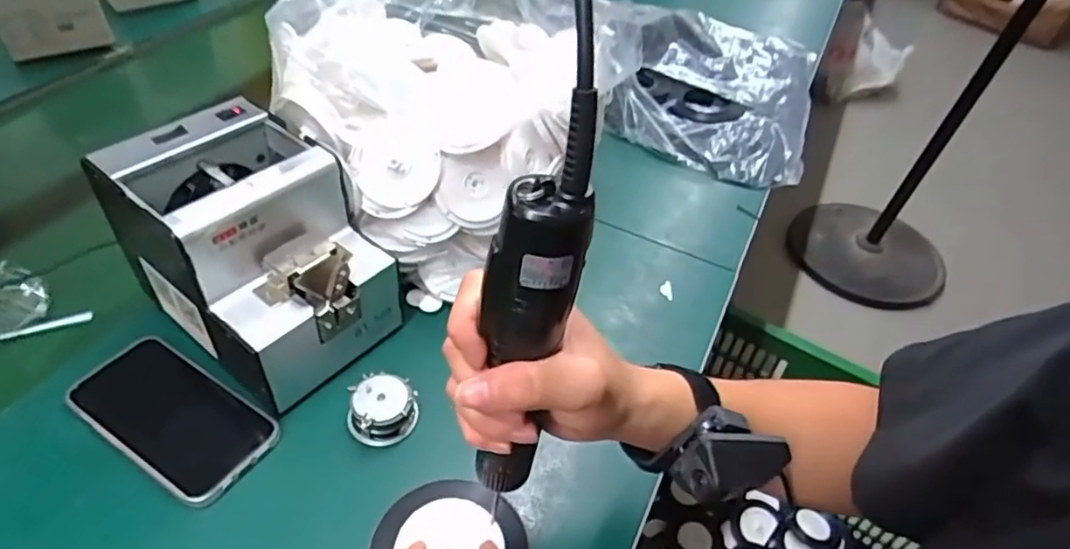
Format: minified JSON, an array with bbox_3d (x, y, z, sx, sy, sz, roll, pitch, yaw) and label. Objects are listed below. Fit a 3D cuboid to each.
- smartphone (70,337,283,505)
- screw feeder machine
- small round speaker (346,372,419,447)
[{"bbox_3d":[-0.258,0.101,0.455,0.146,0.013,0.076,25,47,19],"label":"smartphone"},{"bbox_3d":[-0.207,-0.022,0.480,0.174,0.138,0.130,31,49,23],"label":"screw feeder machine"},{"bbox_3d":[-0.111,0.098,0.464,0.046,0.028,0.043,3,44,-3],"label":"small round speaker"}]

